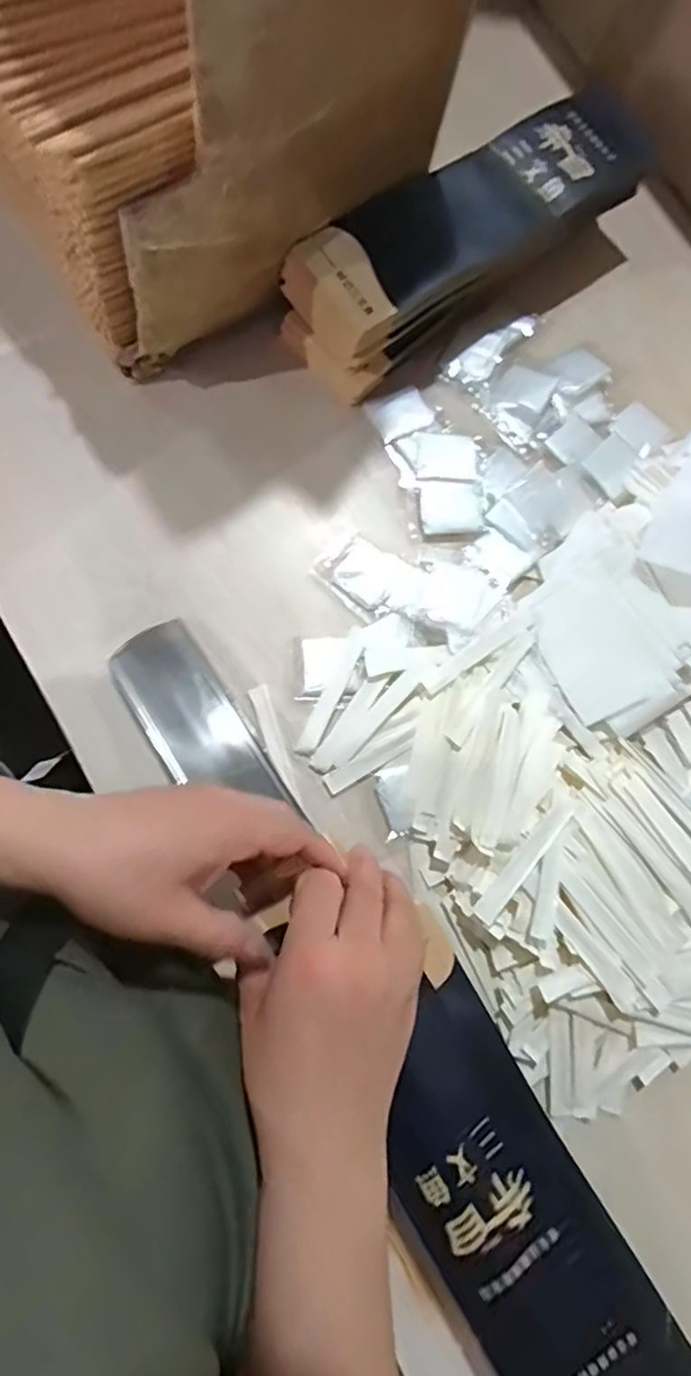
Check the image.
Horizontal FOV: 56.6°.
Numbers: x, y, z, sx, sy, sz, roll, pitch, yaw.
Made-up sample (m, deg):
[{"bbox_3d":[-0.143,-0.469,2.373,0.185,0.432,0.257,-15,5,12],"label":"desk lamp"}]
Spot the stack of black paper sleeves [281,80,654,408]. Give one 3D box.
[{"bbox_3d":[0.086,-0.321,0.462,0.282,0.068,0.083,-38,81,-9],"label":"stack of black paper sleeves"}]

